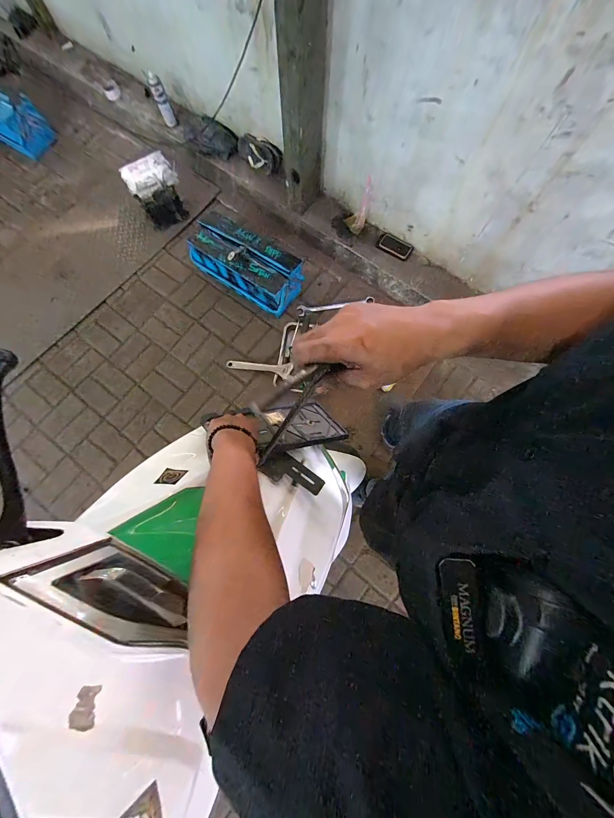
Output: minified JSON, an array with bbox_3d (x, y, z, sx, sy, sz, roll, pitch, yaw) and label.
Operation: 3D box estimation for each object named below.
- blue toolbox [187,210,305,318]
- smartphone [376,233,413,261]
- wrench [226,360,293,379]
[{"bbox_3d":[-0.298,-0.715,1.449,0.560,0.191,0.243,32,78,8],"label":"blue toolbox"},{"bbox_3d":[0.429,-0.796,1.459,0.169,0.016,0.086,24,92,-3],"label":"smartphone"},{"bbox_3d":[-0.228,-0.191,1.420,0.315,0.028,0.075,3,76,1],"label":"wrench"}]

